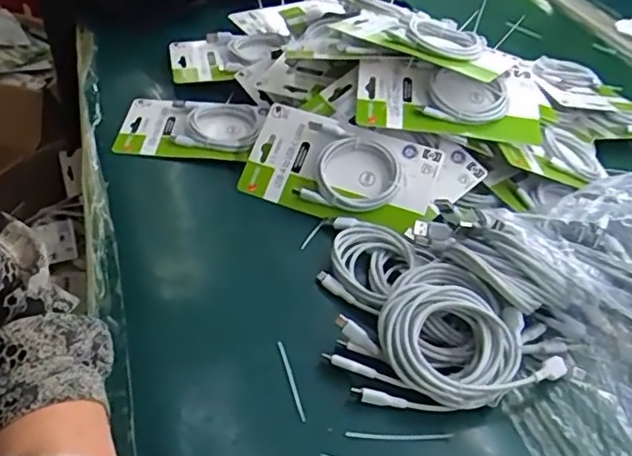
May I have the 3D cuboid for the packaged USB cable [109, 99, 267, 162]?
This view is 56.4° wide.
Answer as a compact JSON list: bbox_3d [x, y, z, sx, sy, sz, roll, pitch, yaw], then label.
[{"bbox_3d":[-0.135,-0.108,0.637,0.146,0.017,0.094,8,41,-2],"label":"packaged USB cable"}]

